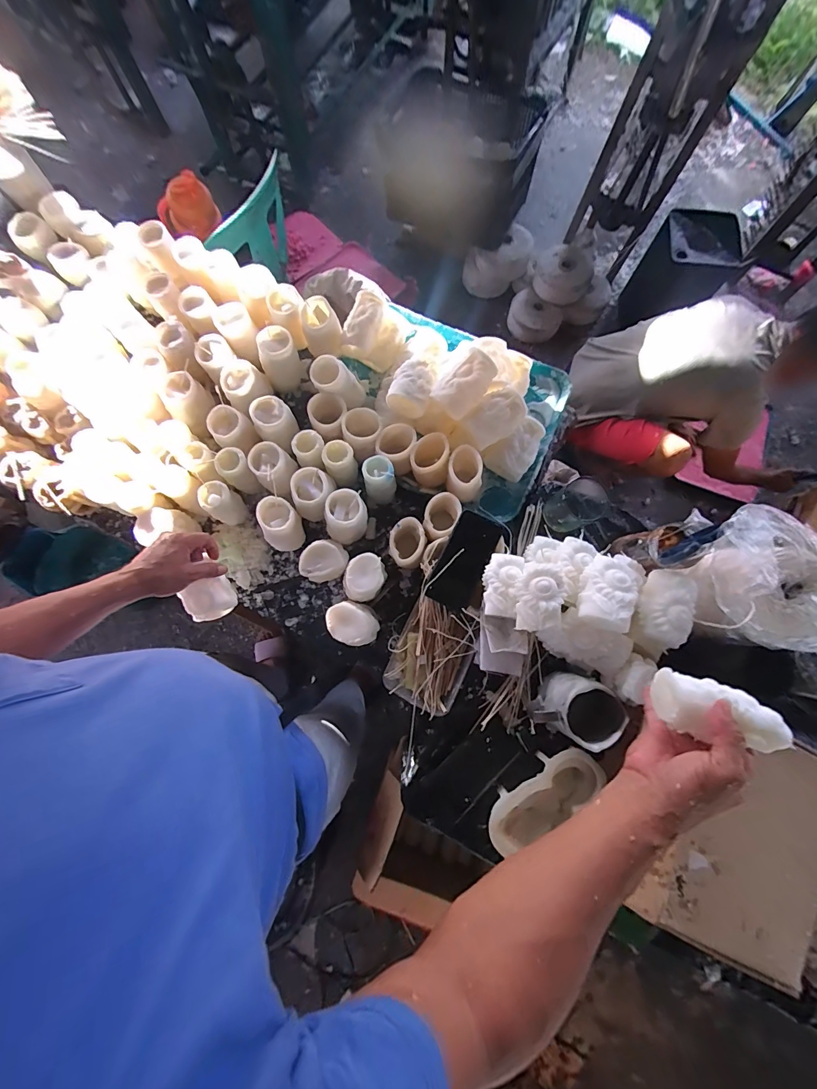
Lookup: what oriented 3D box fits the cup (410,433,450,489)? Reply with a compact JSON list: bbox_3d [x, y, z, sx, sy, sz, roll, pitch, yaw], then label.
[{"bbox_3d":[0.036,-0.151,0.697,0.069,0.063,0.077,6,79,2],"label":"cup"}]

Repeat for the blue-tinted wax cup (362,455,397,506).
[{"bbox_3d":[-0.052,-0.111,0.693,0.054,0.102,0.050,0,79,1],"label":"blue-tinted wax cup"}]

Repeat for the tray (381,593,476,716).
[{"bbox_3d":[0.038,0.178,0.623,0.117,0.035,0.155,27,81,6],"label":"tray"}]

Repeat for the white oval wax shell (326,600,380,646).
[{"bbox_3d":[-0.088,0.128,0.637,0.078,0.090,0.060,19,80,4],"label":"white oval wax shell"}]

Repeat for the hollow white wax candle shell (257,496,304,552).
[{"bbox_3d":[-0.215,-0.028,0.670,0.078,0.102,0.073,0,79,1],"label":"hollow white wax candle shell"}]

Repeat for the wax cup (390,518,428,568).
[{"bbox_3d":[-0.001,0.002,0.682,0.064,0.093,0.069,0,79,1],"label":"wax cup"}]

